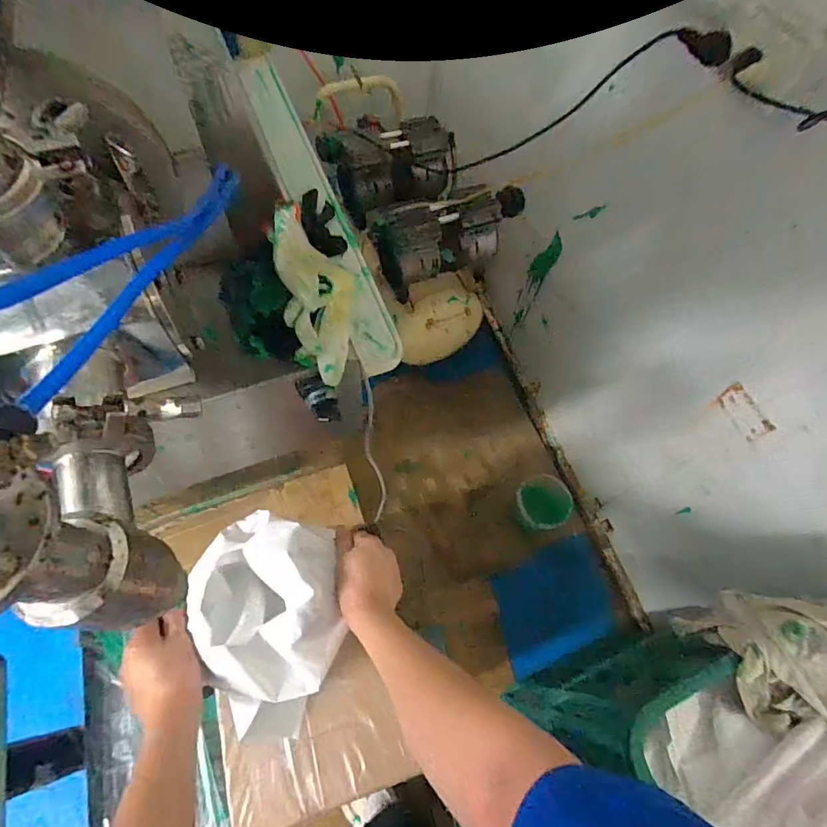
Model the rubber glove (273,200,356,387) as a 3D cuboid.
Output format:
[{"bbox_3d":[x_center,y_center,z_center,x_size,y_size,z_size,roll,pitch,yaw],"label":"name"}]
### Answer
[{"bbox_3d":[-0.074,-0.105,0.368,0.059,0.068,0.153,-13,83,-10],"label":"rubber glove"}]

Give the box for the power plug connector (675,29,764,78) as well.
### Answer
[{"bbox_3d":[0.363,-0.442,0.565,0.024,0.033,0.108,-25,66,-16],"label":"power plug connector"}]

